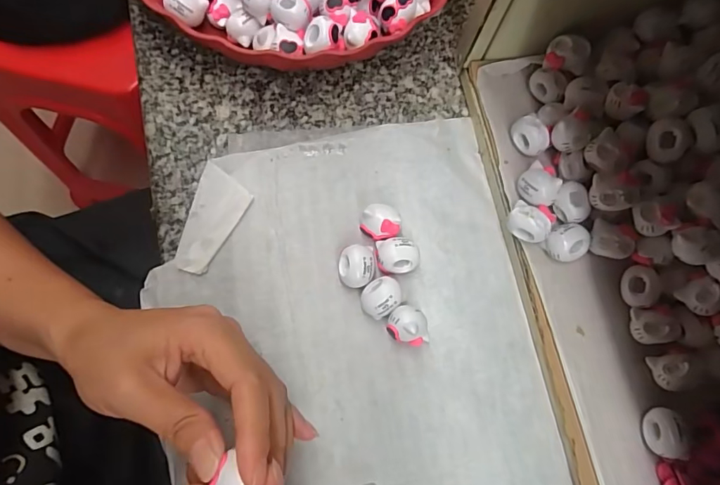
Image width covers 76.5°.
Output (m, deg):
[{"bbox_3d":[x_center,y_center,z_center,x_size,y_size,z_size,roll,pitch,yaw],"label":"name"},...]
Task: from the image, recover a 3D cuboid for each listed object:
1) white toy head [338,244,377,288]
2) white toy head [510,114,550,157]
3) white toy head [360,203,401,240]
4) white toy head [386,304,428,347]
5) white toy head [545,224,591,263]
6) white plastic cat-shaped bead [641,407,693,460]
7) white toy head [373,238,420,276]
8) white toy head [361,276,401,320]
[{"bbox_3d":[-0.002,0.015,0.277,0.022,0.017,0.024,1,76,-4],"label":"white toy head"},{"bbox_3d":[0.107,-0.067,0.289,0.018,0.020,0.024,-43,82,-12],"label":"white toy head"},{"bbox_3d":[0.013,-0.011,0.285,0.023,0.019,0.020,40,77,6],"label":"white toy head"},{"bbox_3d":[0.029,0.049,0.268,0.024,0.026,0.020,16,75,0],"label":"white toy head"},{"bbox_3d":[0.123,0.001,0.272,0.024,0.017,0.021,-17,78,-8],"label":"white toy head"},{"bbox_3d":[0.167,0.105,0.249,0.020,0.017,0.026,-17,78,-8],"label":"white plastic cat-shaped bead"},{"bbox_3d":[0.023,0.009,0.281,0.026,0.020,0.020,0,76,-4],"label":"white toy head"},{"bbox_3d":[0.013,0.033,0.273,0.022,0.018,0.025,36,77,6],"label":"white toy head"}]

